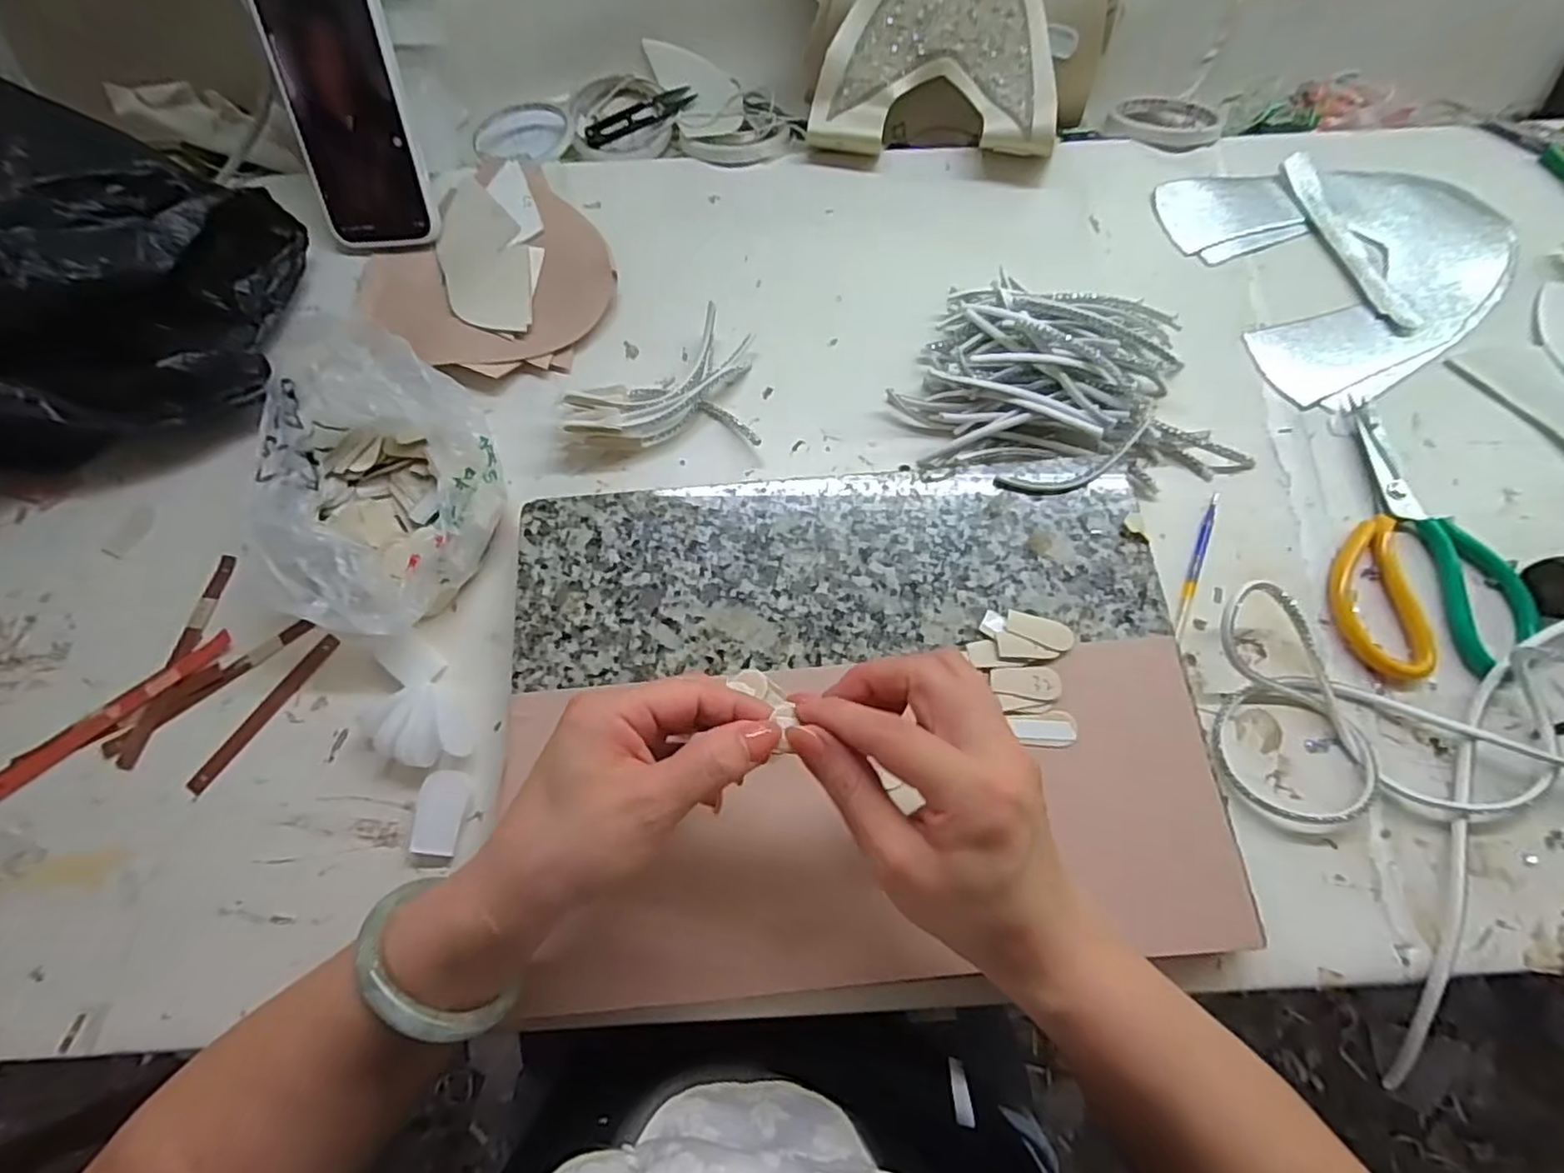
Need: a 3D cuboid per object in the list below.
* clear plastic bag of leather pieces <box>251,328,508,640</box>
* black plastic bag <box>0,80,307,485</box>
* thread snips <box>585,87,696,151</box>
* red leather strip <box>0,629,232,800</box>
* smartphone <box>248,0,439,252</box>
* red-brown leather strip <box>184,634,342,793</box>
[{"bbox_3d":[-0.251,-0.063,0.404,0.148,0.064,0.172,19,72,7],"label":"clear plastic bag of leather pieces"},{"bbox_3d":[-0.518,-0.186,0.417,0.315,0.121,0.233,3,71,2],"label":"black plastic bag"},{"bbox_3d":[-0.120,-0.399,0.561,0.099,0.012,0.020,-28,73,-9],"label":"thread snips"},{"bbox_3d":[-0.394,0.075,0.390,0.142,0.004,0.014,-37,75,-11],"label":"red leather strip"},{"bbox_3d":[-0.304,-0.328,0.460,0.085,0.166,0.012,1,30,6],"label":"smartphone"},{"bbox_3d":[-0.305,0.074,0.393,0.011,0.005,0.108,32,74,11],"label":"red-brown leather strip"}]

